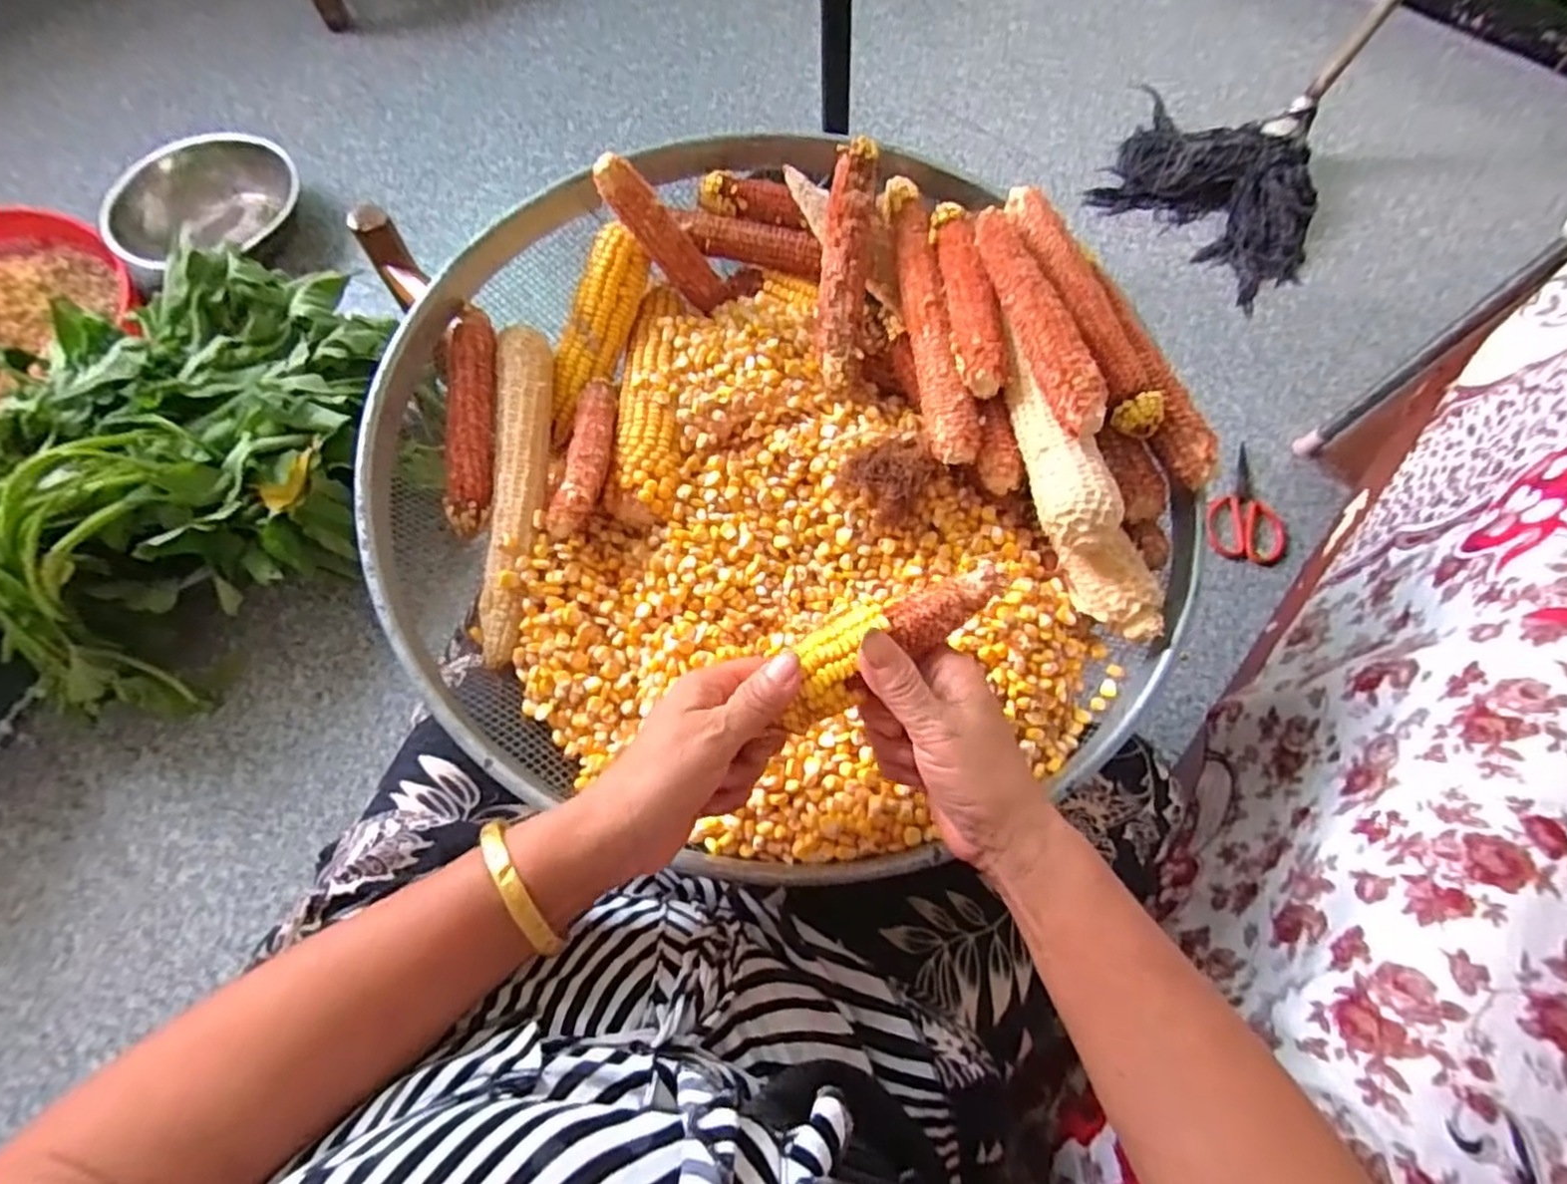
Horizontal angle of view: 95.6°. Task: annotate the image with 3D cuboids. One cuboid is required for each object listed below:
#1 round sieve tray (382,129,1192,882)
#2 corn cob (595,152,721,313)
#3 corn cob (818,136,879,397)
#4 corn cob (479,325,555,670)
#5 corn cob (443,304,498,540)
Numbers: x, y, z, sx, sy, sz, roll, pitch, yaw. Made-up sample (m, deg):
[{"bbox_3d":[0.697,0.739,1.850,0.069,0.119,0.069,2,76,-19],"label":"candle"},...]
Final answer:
[{"bbox_3d":[-0.005,-0.087,0.443,0.458,0.107,0.487,0,69,-1],"label":"round sieve tray"},{"bbox_3d":[-0.084,-0.247,0.493,0.022,0.120,0.025,0,66,33],"label":"corn cob"},{"bbox_3d":[0.043,-0.223,0.495,0.031,0.026,0.169,5,90,1],"label":"corn cob"},{"bbox_3d":[-0.173,-0.069,0.460,0.030,0.025,0.229,-1,68,-1],"label":"corn cob"},{"bbox_3d":[-0.205,-0.115,0.466,0.025,0.028,0.158,-2,68,-2],"label":"corn cob"}]

